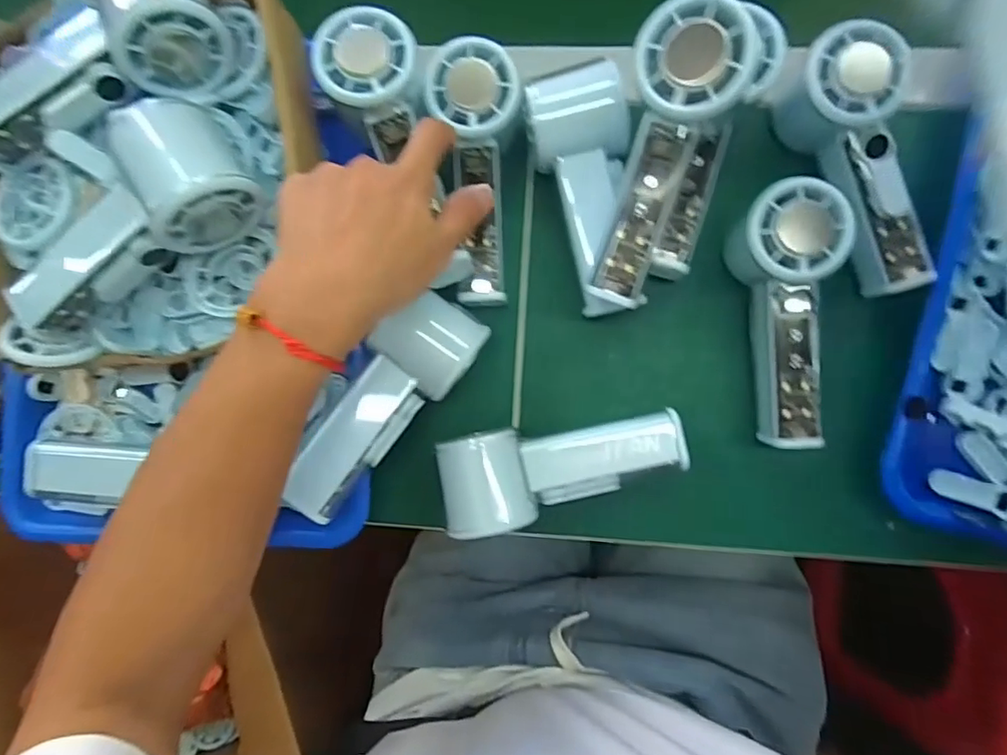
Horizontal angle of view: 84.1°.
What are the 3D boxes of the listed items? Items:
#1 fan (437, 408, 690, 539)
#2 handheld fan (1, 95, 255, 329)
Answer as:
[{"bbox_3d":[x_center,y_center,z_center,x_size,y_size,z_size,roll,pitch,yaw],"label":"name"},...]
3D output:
[{"bbox_3d":[0.038,0.057,0.354,0.151,0.053,0.064,-9,86,4],"label":"fan"},{"bbox_3d":[-0.204,-0.079,0.299,0.146,0.057,0.063,-40,84,2],"label":"handheld fan"}]

